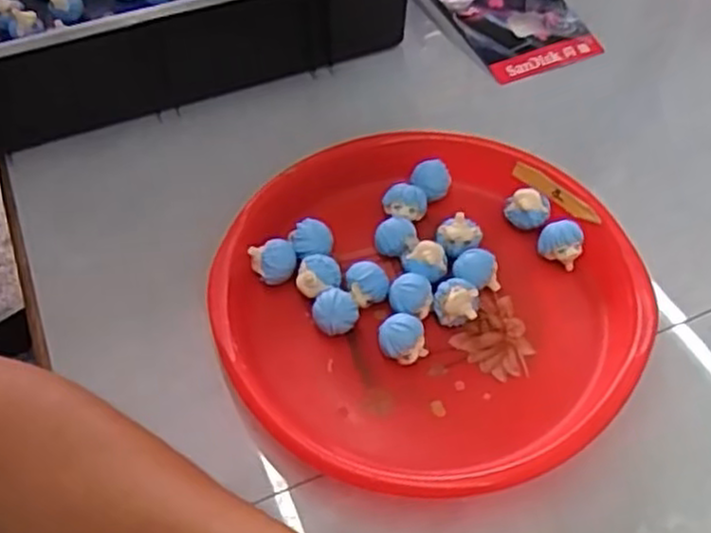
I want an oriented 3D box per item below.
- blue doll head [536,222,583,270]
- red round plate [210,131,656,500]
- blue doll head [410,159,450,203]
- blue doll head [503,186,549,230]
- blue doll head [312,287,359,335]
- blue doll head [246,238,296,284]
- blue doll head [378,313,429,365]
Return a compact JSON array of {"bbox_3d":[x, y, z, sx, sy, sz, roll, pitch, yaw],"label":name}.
[{"bbox_3d":[0.133,-0.013,0.493,0.027,0.025,0.024,16,54,15],"label":"blue doll head"},{"bbox_3d":[0.045,0.020,0.467,0.247,0.041,0.246,-1,51,2],"label":"red round plate"},{"bbox_3d":[0.052,-0.060,0.522,0.026,0.020,0.020,9,52,10],"label":"blue doll head"},{"bbox_3d":[0.116,-0.040,0.507,0.029,0.021,0.021,12,53,12],"label":"blue doll head"},{"bbox_3d":[-0.013,0.030,0.460,0.025,0.029,0.024,-17,52,-11],"label":"blue doll head"},{"bbox_3d":[-0.053,-0.001,0.484,0.028,0.021,0.025,-13,52,-8],"label":"blue doll head"},{"bbox_3d":[0.028,0.045,0.449,0.028,0.025,0.024,-4,51,0],"label":"blue doll head"}]

